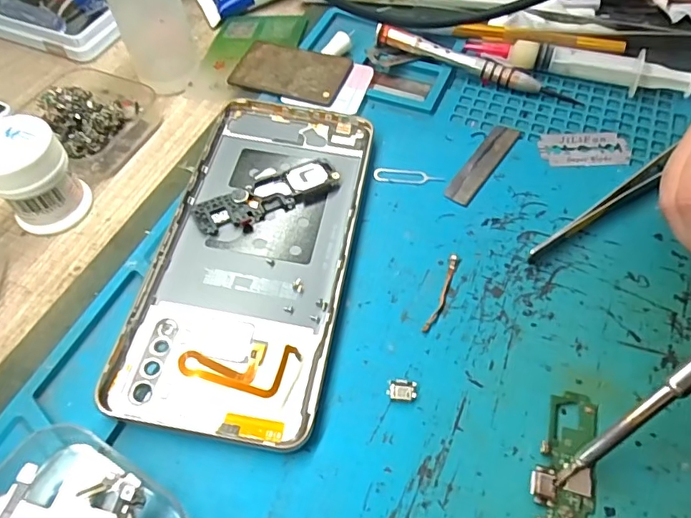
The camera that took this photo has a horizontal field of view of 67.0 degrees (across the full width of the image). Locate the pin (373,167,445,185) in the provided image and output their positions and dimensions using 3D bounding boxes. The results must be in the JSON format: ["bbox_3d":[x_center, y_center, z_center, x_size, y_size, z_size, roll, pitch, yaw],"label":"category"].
[{"bbox_3d":[0.030,-0.039,0.247,0.033,0.004,0.008,5,63,6],"label":"pin"}]

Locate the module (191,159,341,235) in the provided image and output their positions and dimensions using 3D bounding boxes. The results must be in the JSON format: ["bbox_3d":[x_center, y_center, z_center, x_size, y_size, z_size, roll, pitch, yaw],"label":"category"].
[{"bbox_3d":[-0.034,-0.028,0.234,0.066,0.006,0.019,-28,59,-16],"label":"module"}]

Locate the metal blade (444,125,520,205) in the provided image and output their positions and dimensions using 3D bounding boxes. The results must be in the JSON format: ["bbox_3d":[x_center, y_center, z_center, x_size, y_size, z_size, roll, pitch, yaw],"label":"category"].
[{"bbox_3d":[0.066,-0.047,0.249,0.013,0.004,0.056,29,61,21],"label":"metal blade"}]

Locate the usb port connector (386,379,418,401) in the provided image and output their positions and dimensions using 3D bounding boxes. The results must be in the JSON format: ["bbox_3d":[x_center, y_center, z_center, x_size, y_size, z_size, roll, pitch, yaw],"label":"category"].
[{"bbox_3d":[0.020,0.047,0.187,0.010,0.004,0.008,11,57,10],"label":"usb port connector"}]

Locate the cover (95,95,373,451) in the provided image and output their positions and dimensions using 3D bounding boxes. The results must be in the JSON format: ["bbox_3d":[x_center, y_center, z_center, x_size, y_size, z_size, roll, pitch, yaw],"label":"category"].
[{"bbox_3d":[-0.036,-0.007,0.220,0.075,0.015,0.159,7,56,7],"label":"cover"}]

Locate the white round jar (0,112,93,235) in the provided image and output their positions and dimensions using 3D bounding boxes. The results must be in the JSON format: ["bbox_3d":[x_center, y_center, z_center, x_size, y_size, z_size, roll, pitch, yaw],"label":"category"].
[{"bbox_3d":[-0.140,-0.037,0.234,0.033,0.042,0.033,-1,55,2],"label":"white round jar"}]

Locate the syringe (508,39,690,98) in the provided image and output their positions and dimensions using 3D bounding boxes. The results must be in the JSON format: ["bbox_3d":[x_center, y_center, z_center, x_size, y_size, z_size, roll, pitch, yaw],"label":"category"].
[{"bbox_3d":[0.133,-0.100,0.273,0.090,0.015,0.012,20,58,15],"label":"syringe"}]

